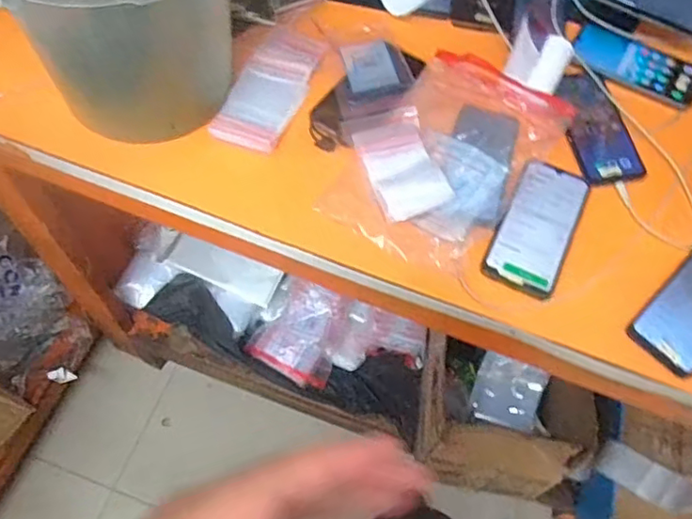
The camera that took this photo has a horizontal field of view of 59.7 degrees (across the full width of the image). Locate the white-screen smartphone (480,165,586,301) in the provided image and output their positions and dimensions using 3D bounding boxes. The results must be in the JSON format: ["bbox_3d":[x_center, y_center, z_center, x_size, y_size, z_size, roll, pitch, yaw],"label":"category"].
[{"bbox_3d":[0.212,-0.039,0.670,0.074,0.014,0.165,24,64,9],"label":"white-screen smartphone"}]

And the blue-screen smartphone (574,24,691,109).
[{"bbox_3d":[0.375,-0.251,0.779,0.162,0.012,0.081,31,65,12],"label":"blue-screen smartphone"}]

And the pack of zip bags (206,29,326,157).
[{"bbox_3d":[-0.092,-0.210,0.732,0.079,0.007,0.187,20,63,7],"label":"pack of zip bags"}]

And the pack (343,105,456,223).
[{"bbox_3d":[0.062,-0.115,0.691,0.086,0.008,0.143,-19,65,-12],"label":"pack"}]

